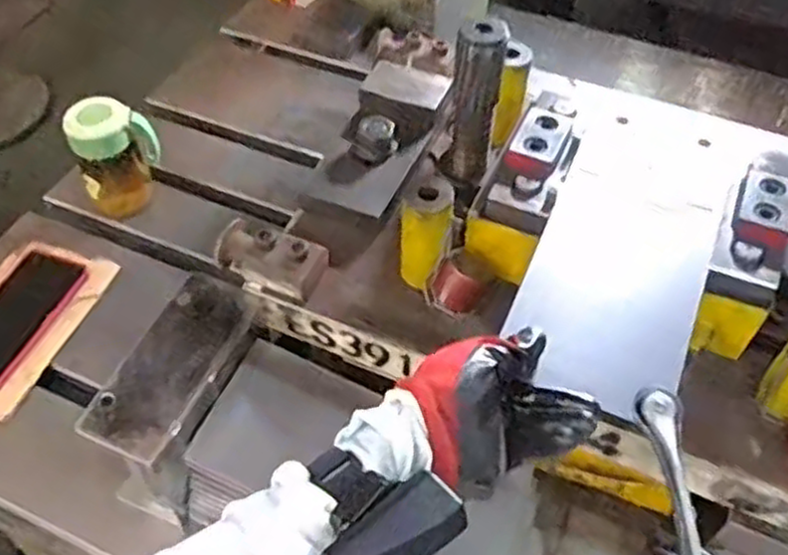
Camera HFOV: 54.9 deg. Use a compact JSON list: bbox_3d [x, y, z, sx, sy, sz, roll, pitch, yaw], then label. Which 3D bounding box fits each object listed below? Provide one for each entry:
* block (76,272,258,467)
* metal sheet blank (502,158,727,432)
[{"bbox_3d":[-0.174,0.066,0.605,0.074,0.017,0.167,20,53,15],"label":"block"},{"bbox_3d":[0.159,0.006,0.550,0.119,0.007,0.193,20,57,13],"label":"metal sheet blank"}]

